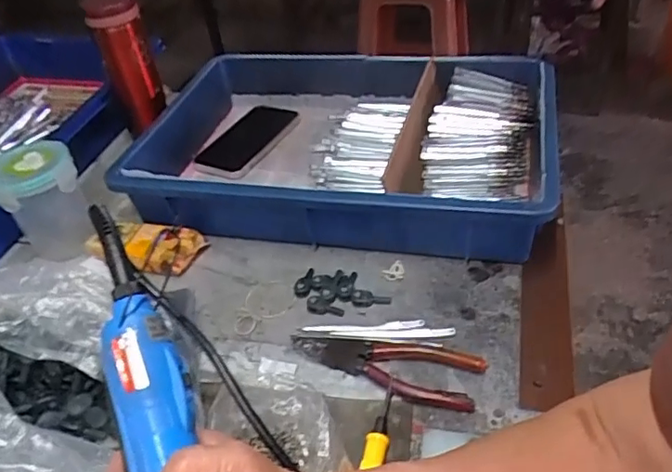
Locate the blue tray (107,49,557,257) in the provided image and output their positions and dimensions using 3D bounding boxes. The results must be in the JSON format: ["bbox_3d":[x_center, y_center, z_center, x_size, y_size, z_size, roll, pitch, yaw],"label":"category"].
[{"bbox_3d":[-0.004,-0.103,0.649,0.465,0.099,0.287,5,41,15],"label":"blue tray"}]

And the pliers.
[{"bbox_3d":[0.037,0.098,0.453,0.151,0.007,0.050,12,44,23],"label":"pliers"}]

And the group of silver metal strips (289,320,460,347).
[{"bbox_3d":[0.032,0.081,0.485,0.131,0.006,0.024,2,41,12],"label":"group of silver metal strips"}]

